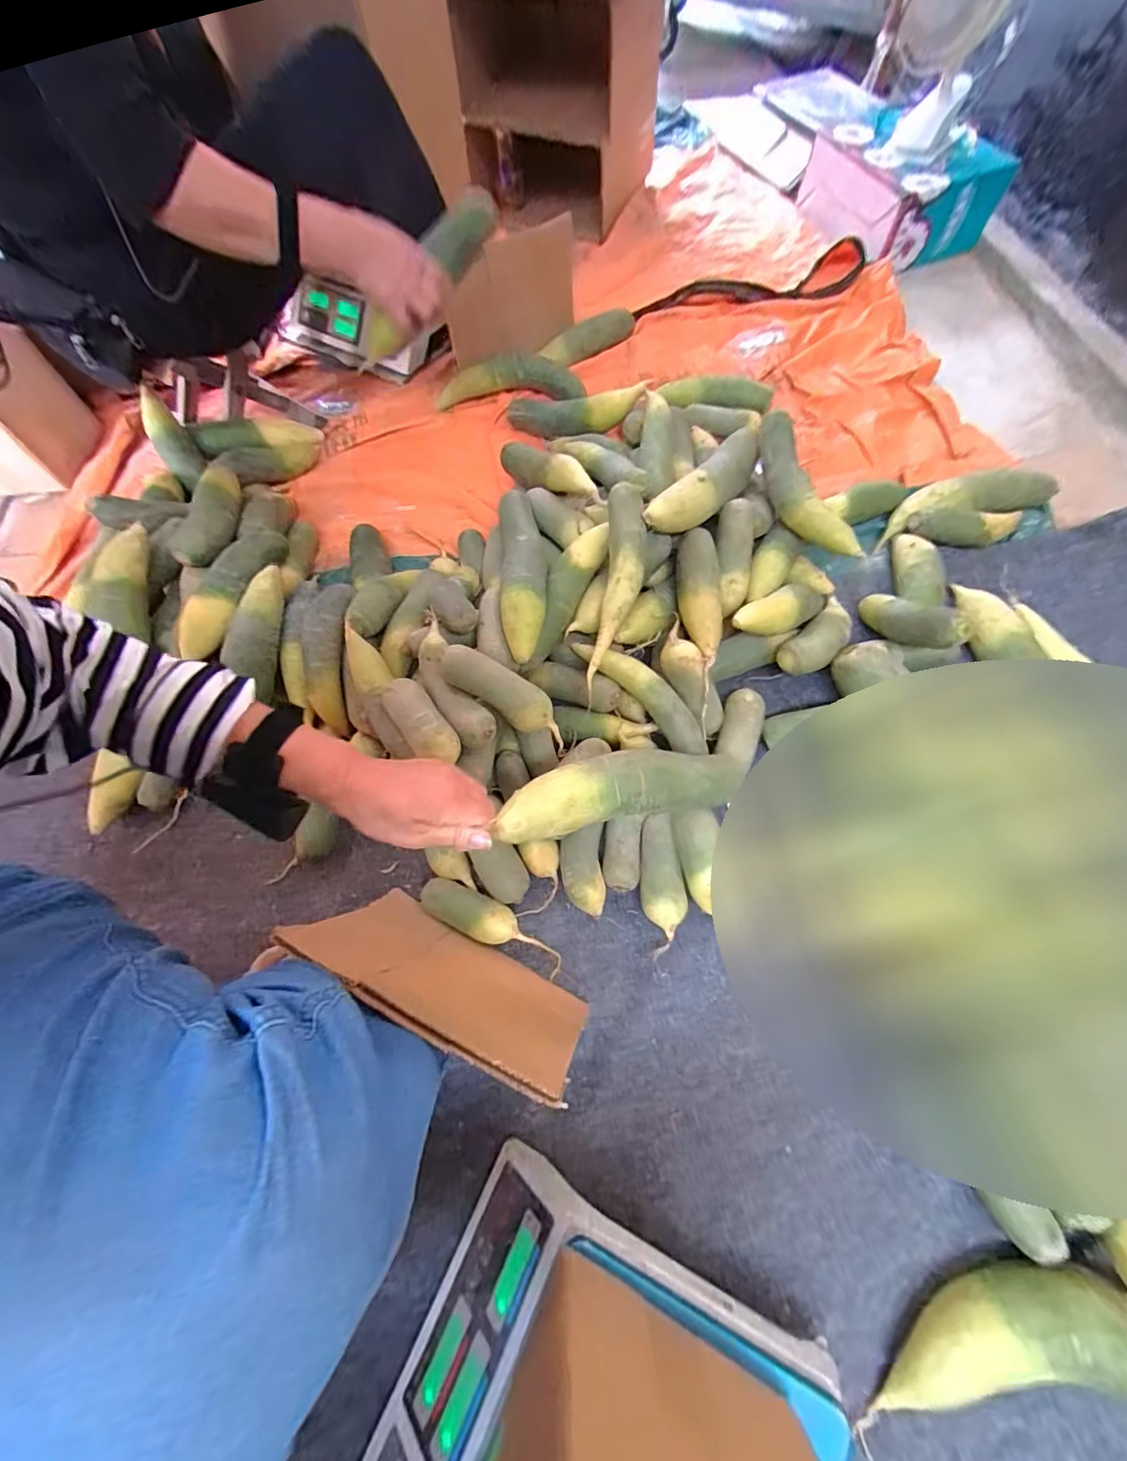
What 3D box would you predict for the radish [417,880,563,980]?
[{"bbox_3d":[-0.082,0.221,0.581,0.173,0.041,0.045,22,69,11],"label":"radish"}]

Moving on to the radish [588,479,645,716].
[{"bbox_3d":[0.067,-0.174,0.636,0.055,0.039,0.257,11,90,8],"label":"radish"}]

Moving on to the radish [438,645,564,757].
[{"bbox_3d":[-0.062,-0.040,0.584,0.173,0.049,0.046,34,70,-10],"label":"radish"}]

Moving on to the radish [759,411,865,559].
[{"bbox_3d":[0.325,-0.328,0.684,0.062,0.077,0.232,-14,67,-4],"label":"radish"}]

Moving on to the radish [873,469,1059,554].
[{"bbox_3d":[0.639,-0.367,0.797,0.283,0.053,0.076,-16,67,-5],"label":"radish"}]

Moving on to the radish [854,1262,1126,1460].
[{"bbox_3d":[0.398,0.509,0.405,0.291,0.066,0.113,0,66,2],"label":"radish"}]

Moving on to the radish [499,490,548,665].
[{"bbox_3d":[-0.053,-0.216,0.646,0.058,0.058,0.268,-6,66,0],"label":"radish"}]

